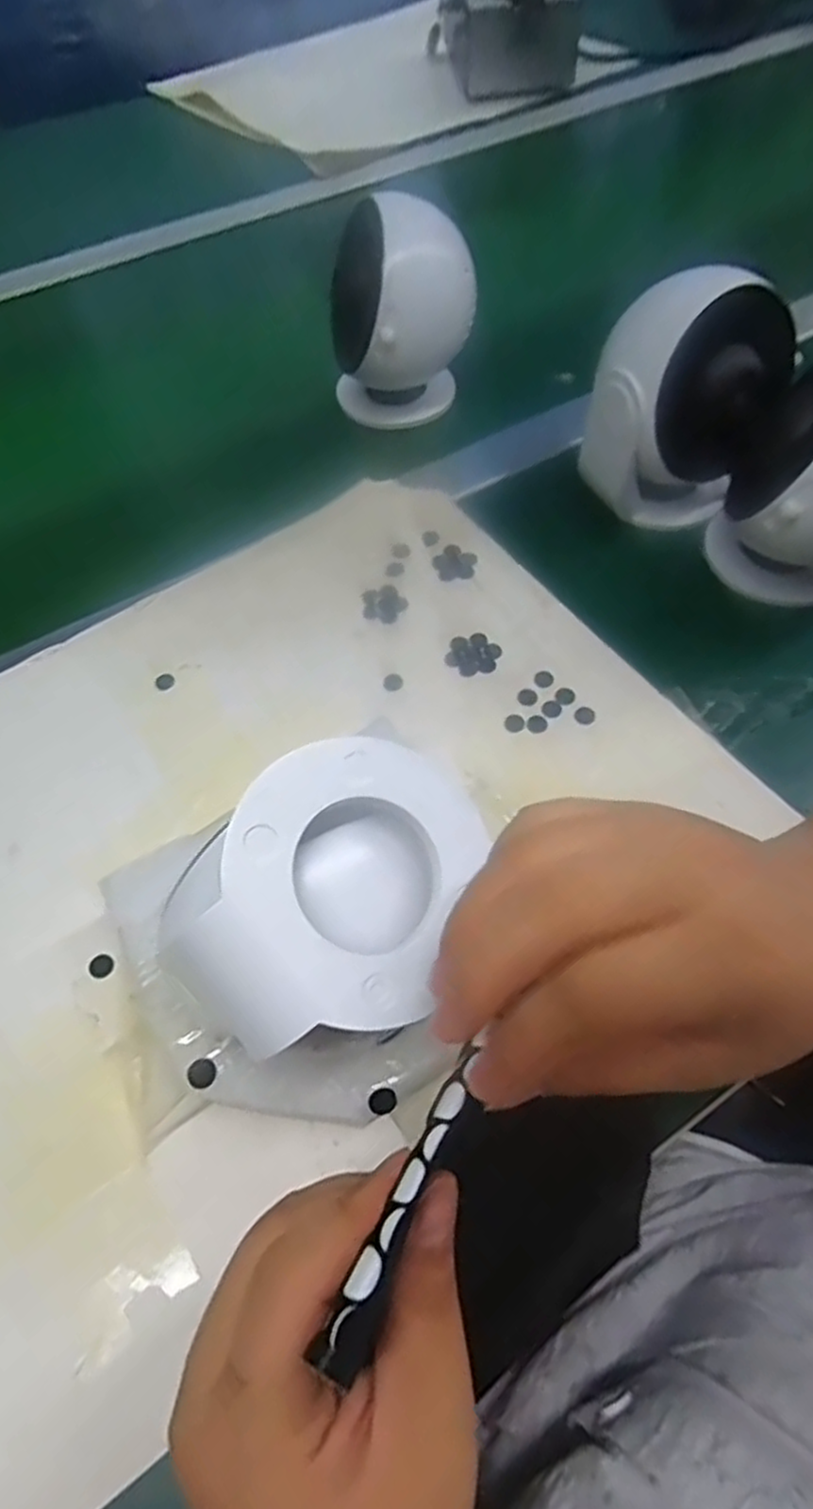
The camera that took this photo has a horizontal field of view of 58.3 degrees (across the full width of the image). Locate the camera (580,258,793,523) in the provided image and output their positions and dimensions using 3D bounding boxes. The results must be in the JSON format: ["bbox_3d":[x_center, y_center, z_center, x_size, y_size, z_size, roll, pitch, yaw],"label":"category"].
[{"bbox_3d":[0.155,-0.199,0.416,0.097,0.113,0.079,20,61,13],"label":"camera"}]

